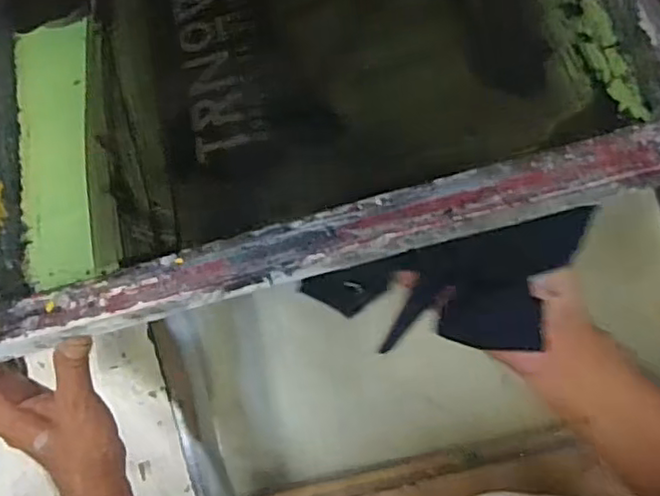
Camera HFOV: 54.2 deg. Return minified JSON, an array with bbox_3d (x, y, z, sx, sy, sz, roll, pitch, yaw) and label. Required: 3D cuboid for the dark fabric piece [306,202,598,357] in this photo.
[{"bbox_3d":[0.074,0.033,0.448,0.205,0.047,0.076,-12,89,32],"label":"dark fabric piece"}]

